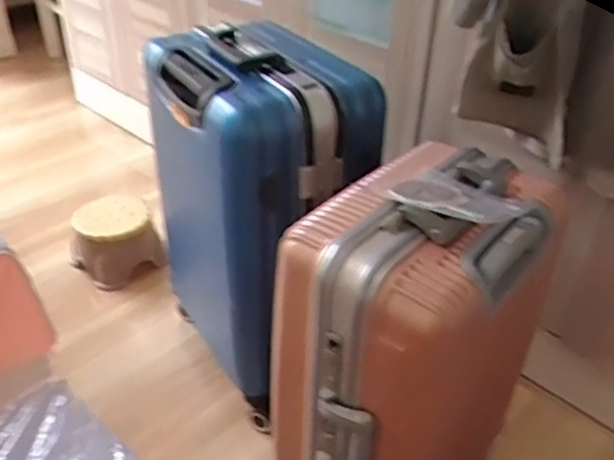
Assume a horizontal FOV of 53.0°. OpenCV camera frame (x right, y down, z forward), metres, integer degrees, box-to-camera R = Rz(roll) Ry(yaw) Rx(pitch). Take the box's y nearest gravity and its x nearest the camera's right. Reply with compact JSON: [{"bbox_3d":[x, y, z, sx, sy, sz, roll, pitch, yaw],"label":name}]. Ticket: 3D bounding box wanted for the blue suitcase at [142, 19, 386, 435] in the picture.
[{"bbox_3d":[-0.098,-0.048,1.205,0.281,0.591,0.423,-20,40,-28],"label":"blue suitcase"}]

